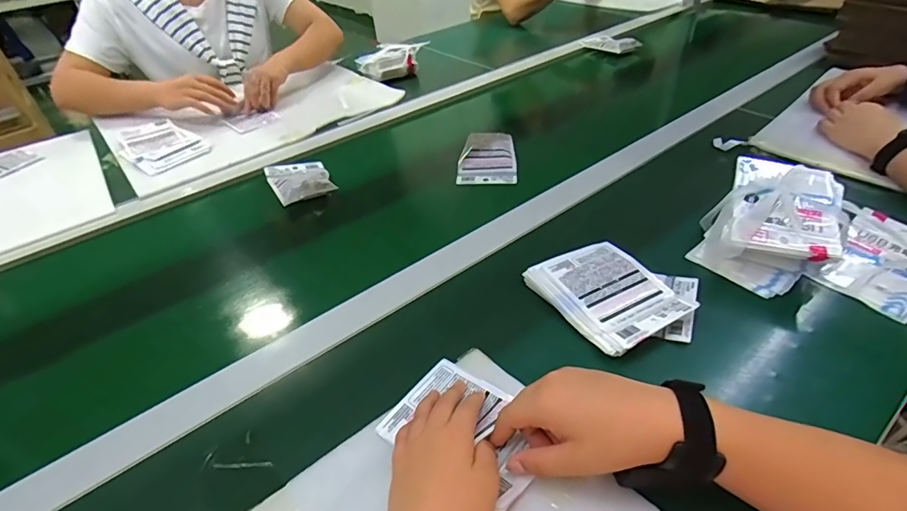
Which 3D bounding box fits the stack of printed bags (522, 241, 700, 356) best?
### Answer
[{"bbox_3d":[0.171,0.043,0.525,0.113,0.027,0.145,-23,43,-21],"label":"stack of printed bags"}]

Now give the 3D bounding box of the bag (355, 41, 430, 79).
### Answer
[{"bbox_3d":[-0.161,-0.488,1.160,0.169,0.042,0.175,5,41,11],"label":"bag"}]

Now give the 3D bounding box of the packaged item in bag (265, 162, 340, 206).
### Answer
[{"bbox_3d":[-0.256,-0.131,0.786,0.096,0.030,0.121,-23,43,-21],"label":"packaged item in bag"}]

